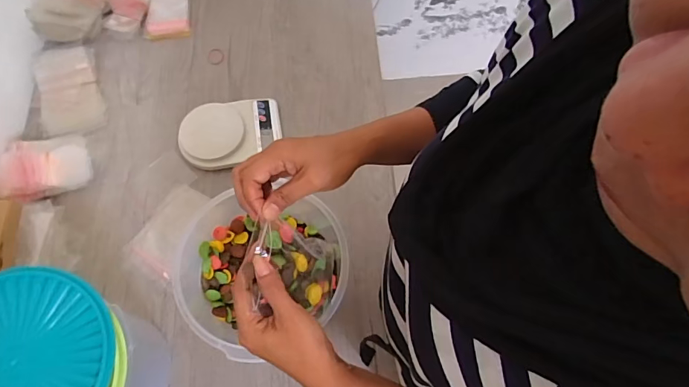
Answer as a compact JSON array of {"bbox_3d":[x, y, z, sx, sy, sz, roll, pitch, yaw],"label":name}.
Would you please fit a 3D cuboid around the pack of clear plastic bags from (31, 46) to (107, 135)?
[{"bbox_3d":[-0.530,-0.203,0.802,0.107,0.021,0.187,-18,70,-7],"label":"pack of clear plastic bags"}]

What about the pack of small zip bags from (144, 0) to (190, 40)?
[{"bbox_3d":[-0.375,-0.397,0.889,0.088,0.006,0.169,-7,69,-3],"label":"pack of small zip bags"}]

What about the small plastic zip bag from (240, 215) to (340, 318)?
[{"bbox_3d":[-0.046,0.078,0.427,0.019,0.131,0.080,-7,69,33],"label":"small plastic zip bag"}]

